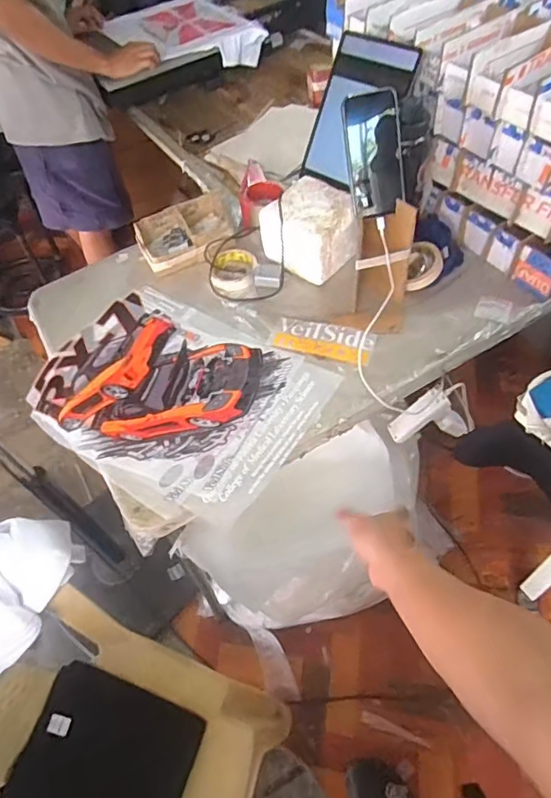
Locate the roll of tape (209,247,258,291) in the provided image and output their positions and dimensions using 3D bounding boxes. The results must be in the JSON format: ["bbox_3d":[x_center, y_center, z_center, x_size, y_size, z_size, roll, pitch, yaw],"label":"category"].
[{"bbox_3d":[-0.079,-0.256,1.021,0.087,0.024,0.109,-5,54,2],"label":"roll of tape"}]

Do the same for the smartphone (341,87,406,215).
[{"bbox_3d":[0.146,-0.357,0.773,0.080,0.165,0.015,-11,22,-2],"label":"smartphone"}]

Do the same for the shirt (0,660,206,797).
[{"bbox_3d":[-0.277,0.587,0.858,0.270,0.030,0.221,14,57,15],"label":"shirt"}]

